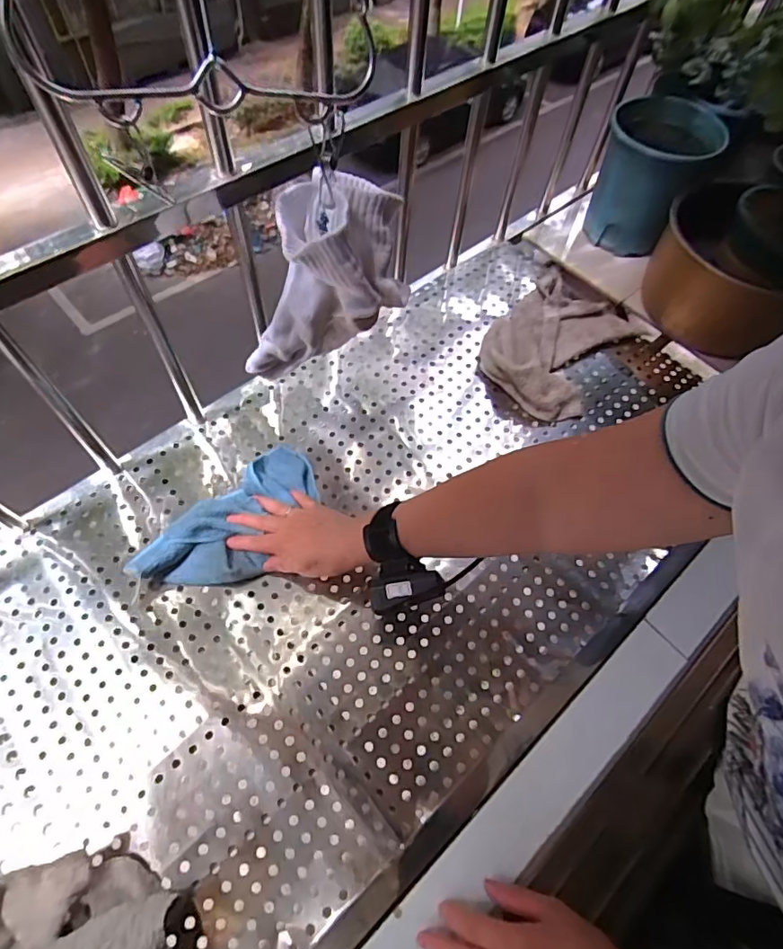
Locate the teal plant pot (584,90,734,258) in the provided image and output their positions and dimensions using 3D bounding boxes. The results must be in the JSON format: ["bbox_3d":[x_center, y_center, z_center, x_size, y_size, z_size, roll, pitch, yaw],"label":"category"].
[{"bbox_3d":[0.390,-0.449,0.816,0.153,0.181,0.170,28,63,11],"label":"teal plant pot"}]

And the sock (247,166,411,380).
[{"bbox_3d":[-0.060,-0.148,0.460,0.115,0.217,0.071,23,60,-15],"label":"sock"}]

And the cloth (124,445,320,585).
[{"bbox_3d":[-0.171,0.053,0.599,0.102,0.034,0.222,34,58,14],"label":"cloth"}]

